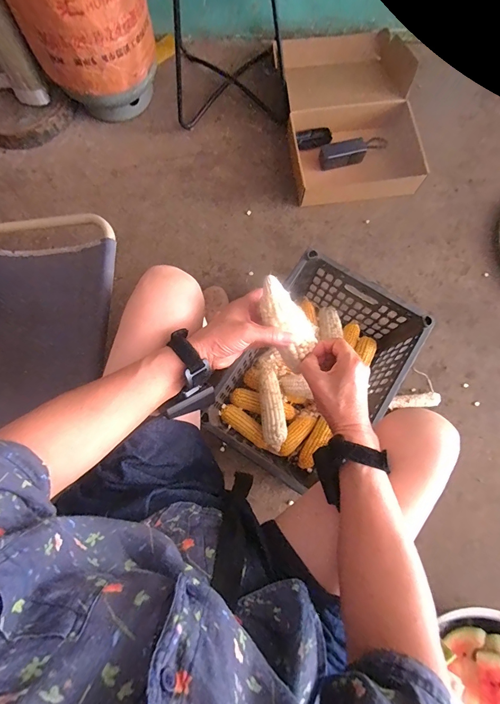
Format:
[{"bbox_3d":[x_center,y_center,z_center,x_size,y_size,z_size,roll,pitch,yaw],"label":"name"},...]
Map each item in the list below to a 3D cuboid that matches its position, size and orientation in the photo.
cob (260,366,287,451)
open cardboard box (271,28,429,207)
[{"bbox_3d":[0.052,0.134,0.790,0.054,0.055,0.184,-8,77,-2],"label":"cob"},{"bbox_3d":[0.305,-0.761,1.029,0.402,0.126,0.595,-4,77,-1],"label":"open cardboard box"}]

